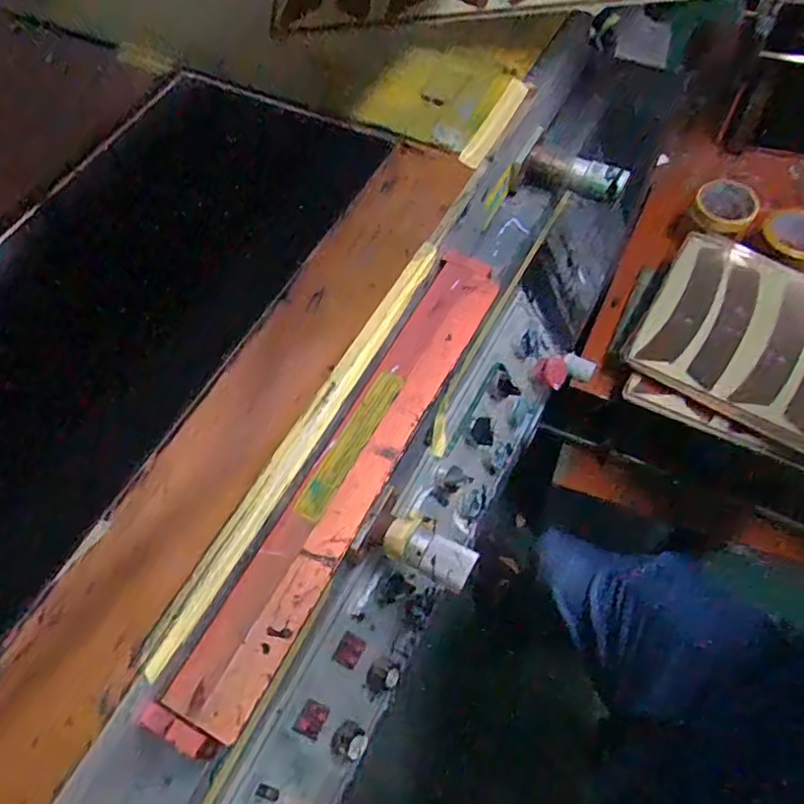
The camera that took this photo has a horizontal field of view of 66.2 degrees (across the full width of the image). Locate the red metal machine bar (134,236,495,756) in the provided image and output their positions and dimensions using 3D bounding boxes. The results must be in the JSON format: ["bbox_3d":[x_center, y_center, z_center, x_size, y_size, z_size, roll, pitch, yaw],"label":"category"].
[{"bbox_3d":[-0.032,0.044,0.428,0.050,0.016,0.385,25,65,16],"label":"red metal machine bar"}]

